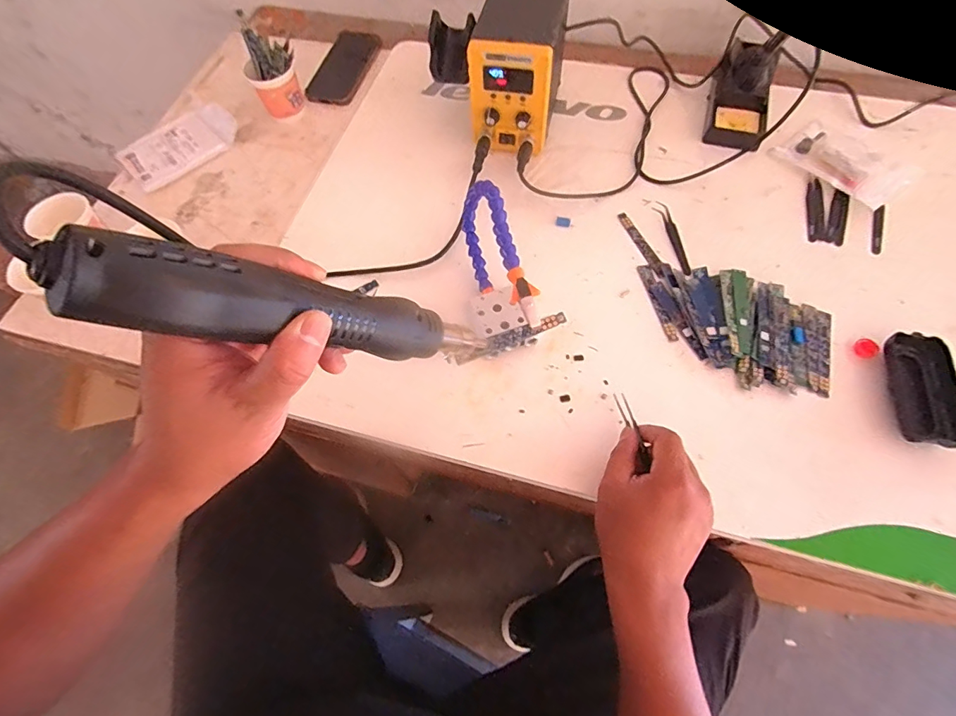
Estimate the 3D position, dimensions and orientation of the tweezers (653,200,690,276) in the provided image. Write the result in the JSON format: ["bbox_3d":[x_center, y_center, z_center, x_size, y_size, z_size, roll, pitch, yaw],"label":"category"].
[{"bbox_3d":[0.233,-0.143,0.546,0.015,0.005,0.109,-10,64,-2],"label":"tweezers"}]

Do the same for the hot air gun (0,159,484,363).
[{"bbox_3d":[-0.079,-0.024,0.239,0.032,0.243,0.039,-42,64,22],"label":"hot air gun"}]

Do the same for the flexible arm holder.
[{"bbox_3d":[0.014,-0.087,0.475,0.055,0.111,0.192,-14,64,-3],"label":"flexible arm holder"}]

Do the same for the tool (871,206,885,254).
[{"bbox_3d":[0.466,-0.149,0.536,0.011,0.004,0.063,14,78,10],"label":"tool"}]

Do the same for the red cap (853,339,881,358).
[{"bbox_3d":[0.398,-0.010,0.471,0.021,0.010,0.020,-1,64,3],"label":"red cap"}]

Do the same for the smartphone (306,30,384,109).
[{"bbox_3d":[-0.212,-0.457,0.727,0.078,0.016,0.160,14,70,8],"label":"smartphone"}]

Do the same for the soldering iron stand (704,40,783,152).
[{"bbox_3d":[0.349,-0.348,0.600,0.075,0.083,0.124,15,66,10],"label":"soldering iron stand"}]

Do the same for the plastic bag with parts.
[{"bbox_3d":[0.465,-0.250,0.581,0.093,0.019,0.145,-38,68,-14],"label":"plastic bag with parts"}]

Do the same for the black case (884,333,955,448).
[{"bbox_3d":[0.430,0.031,0.443,0.056,0.024,0.106,9,65,8],"label":"black case"}]

